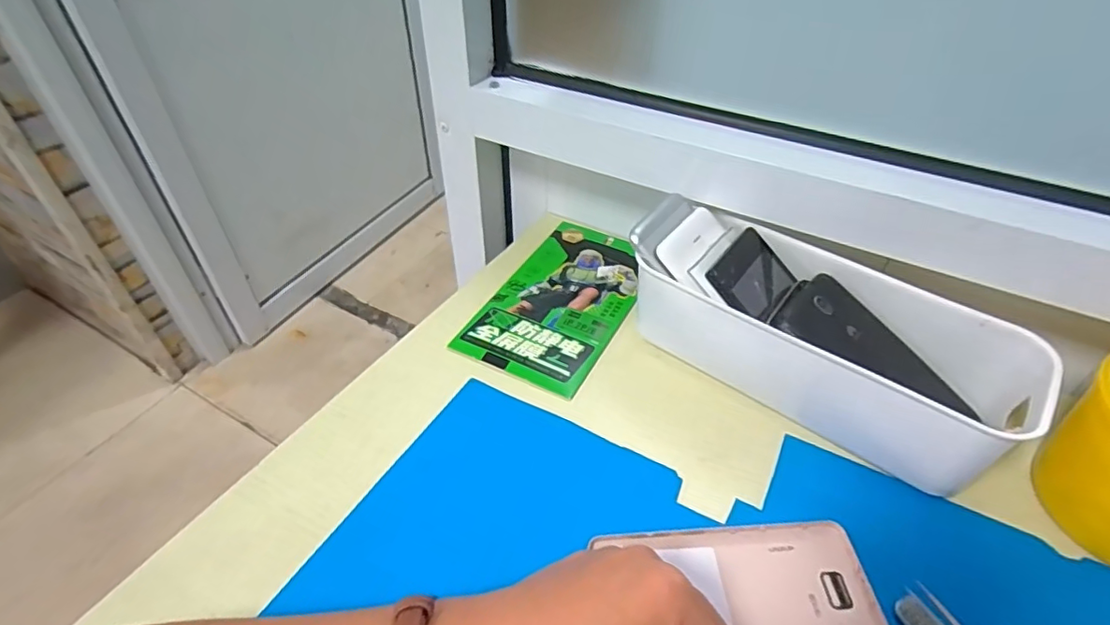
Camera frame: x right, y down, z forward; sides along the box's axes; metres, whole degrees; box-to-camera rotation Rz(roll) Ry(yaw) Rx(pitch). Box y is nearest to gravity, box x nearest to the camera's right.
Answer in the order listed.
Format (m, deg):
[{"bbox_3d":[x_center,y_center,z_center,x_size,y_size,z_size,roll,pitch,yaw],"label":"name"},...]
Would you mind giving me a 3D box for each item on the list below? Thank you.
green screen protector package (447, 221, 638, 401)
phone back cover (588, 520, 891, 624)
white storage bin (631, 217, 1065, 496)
[{"bbox_3d":[0.009,-0.014,0.479,0.106,0.004,0.190,20,47,19],"label":"green screen protector package"},{"bbox_3d":[0.101,0.149,0.304,0.136,0.010,0.071,-3,44,-4],"label":"phone back cover"},{"bbox_3d":[0.181,0.017,0.393,0.260,0.084,0.100,30,51,28],"label":"white storage bin"}]

